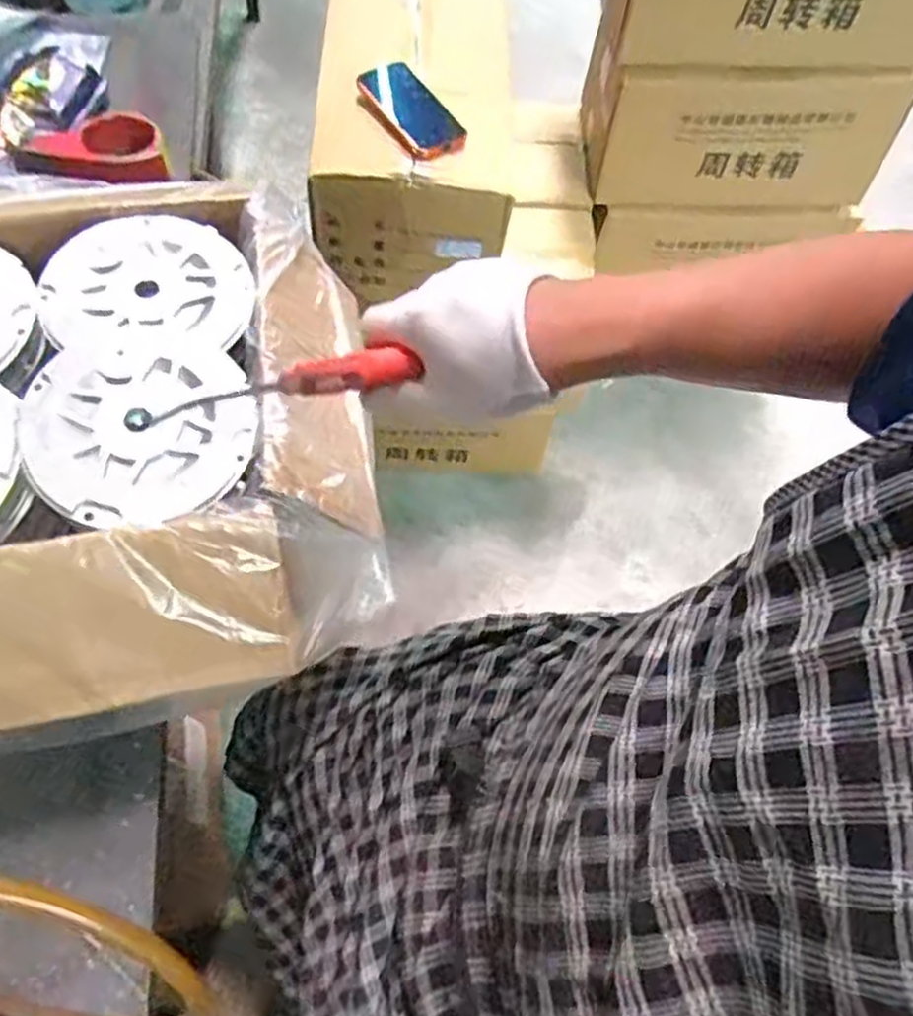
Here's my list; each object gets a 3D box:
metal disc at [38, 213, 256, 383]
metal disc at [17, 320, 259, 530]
[{"bbox_3d":[-0.210,-0.149,0.516,0.132,0.010,0.135,2,63,-3],"label":"metal disc"},{"bbox_3d":[-0.195,-0.056,0.471,0.131,0.019,0.138,2,63,-3],"label":"metal disc"}]

